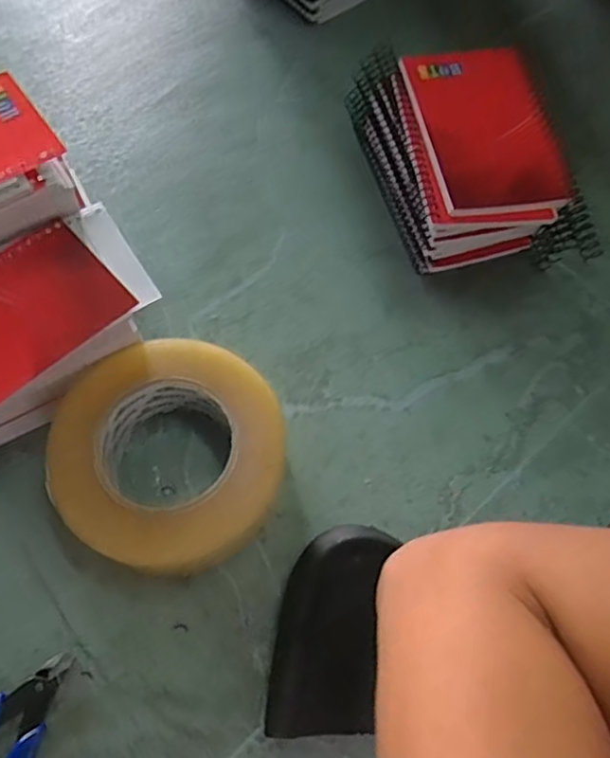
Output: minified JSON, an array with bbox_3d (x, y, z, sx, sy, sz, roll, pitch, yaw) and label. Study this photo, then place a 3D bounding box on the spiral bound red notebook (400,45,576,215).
[{"bbox_3d":[0.116,-0.162,0.392,0.082,0.014,0.128,-6,67,-6],"label":"spiral bound red notebook"}]

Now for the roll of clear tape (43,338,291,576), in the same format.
[{"bbox_3d":[-0.078,0.046,0.363,0.125,0.058,0.122,1,66,-2],"label":"roll of clear tape"}]

